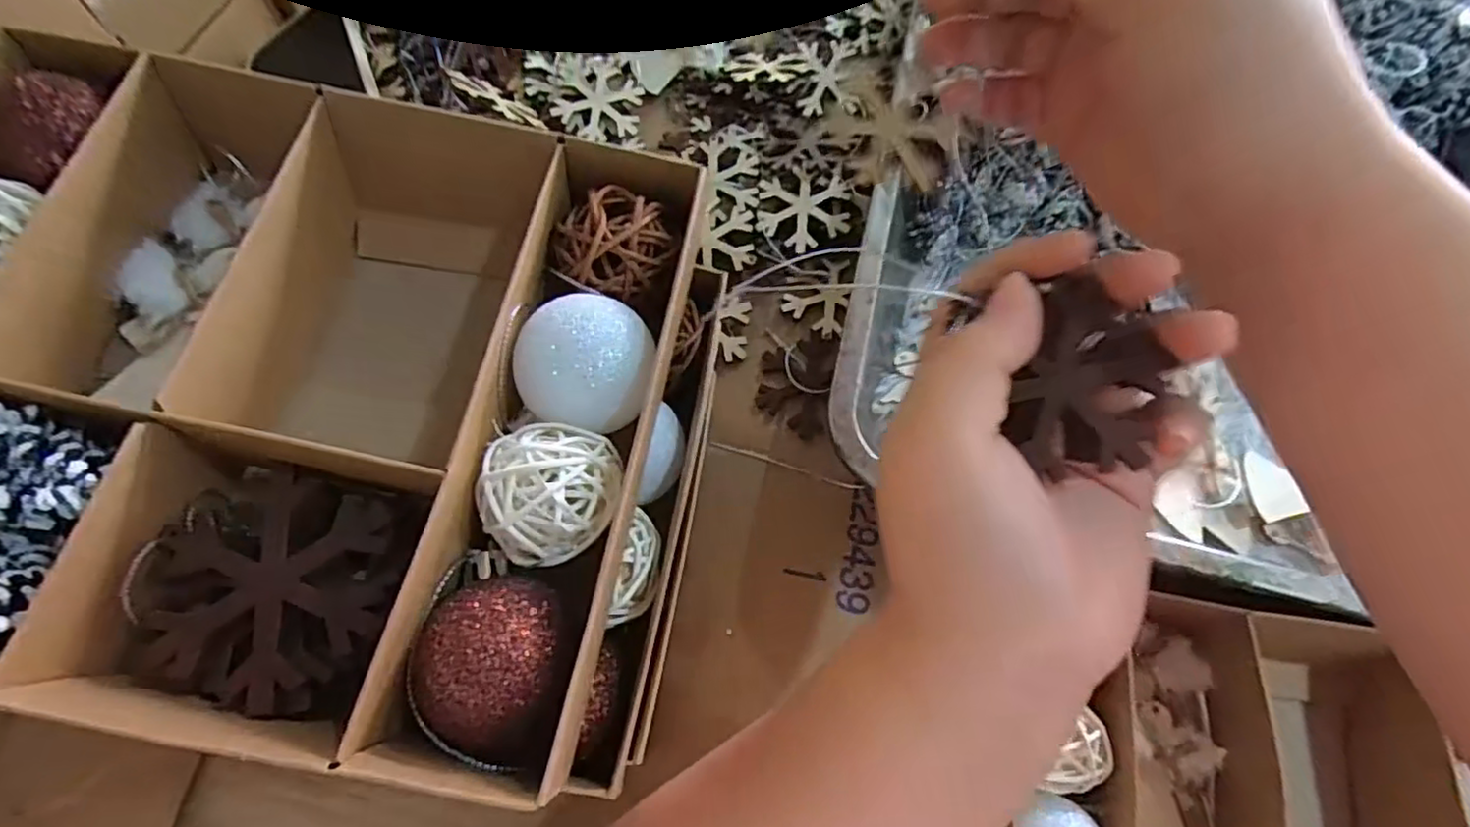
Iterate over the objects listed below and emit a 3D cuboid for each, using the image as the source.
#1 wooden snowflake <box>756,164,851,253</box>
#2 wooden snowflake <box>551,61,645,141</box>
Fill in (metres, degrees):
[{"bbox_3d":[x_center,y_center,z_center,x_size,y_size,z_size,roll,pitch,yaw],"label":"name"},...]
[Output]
[{"bbox_3d":[0.038,-0.112,0.375,0.050,0.006,0.047,0,75,6],"label":"wooden snowflake"},{"bbox_3d":[-0.083,-0.190,0.412,0.049,0.008,0.051,11,81,-13],"label":"wooden snowflake"}]

